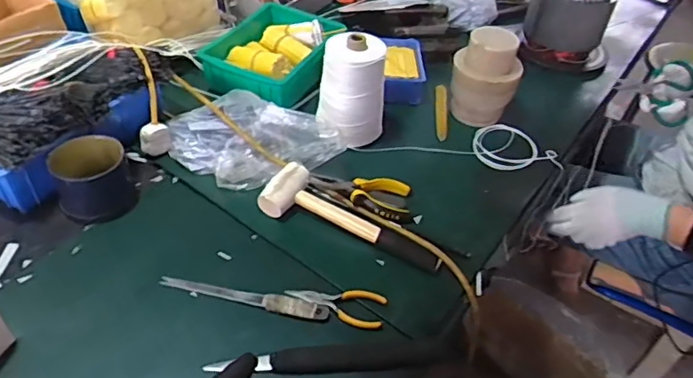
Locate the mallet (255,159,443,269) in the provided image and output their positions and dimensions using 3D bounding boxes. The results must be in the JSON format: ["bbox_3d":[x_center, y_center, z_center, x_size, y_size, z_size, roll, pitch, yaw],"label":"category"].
[{"bbox_3d":[0.006,0.049,0.764,0.252,0.048,0.074,26,47,19],"label":"mallet"}]

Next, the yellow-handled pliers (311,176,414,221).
[{"bbox_3d":[0.020,0.007,0.809,0.144,0.025,0.070,8,44,2],"label":"yellow-handled pliers"}]

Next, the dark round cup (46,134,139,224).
[{"bbox_3d":[-0.345,-0.013,0.772,0.101,0.078,0.097,3,44,-3],"label":"dark round cup"}]

